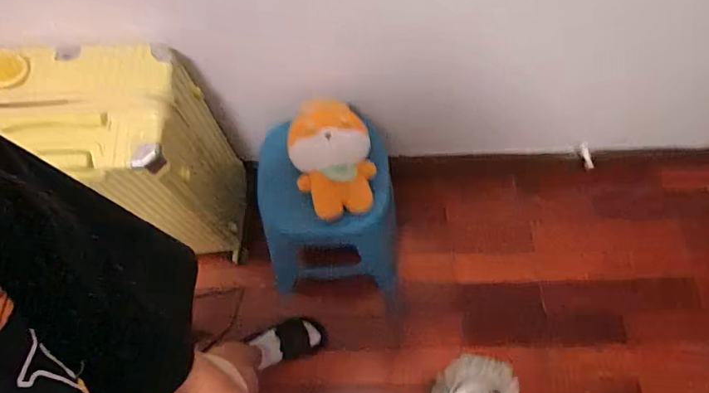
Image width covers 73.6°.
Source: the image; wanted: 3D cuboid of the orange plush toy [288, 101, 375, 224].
[{"bbox_3d":[-0.047,-0.082,1.008,0.166,0.110,0.242,-9,103,9],"label":"orange plush toy"}]

